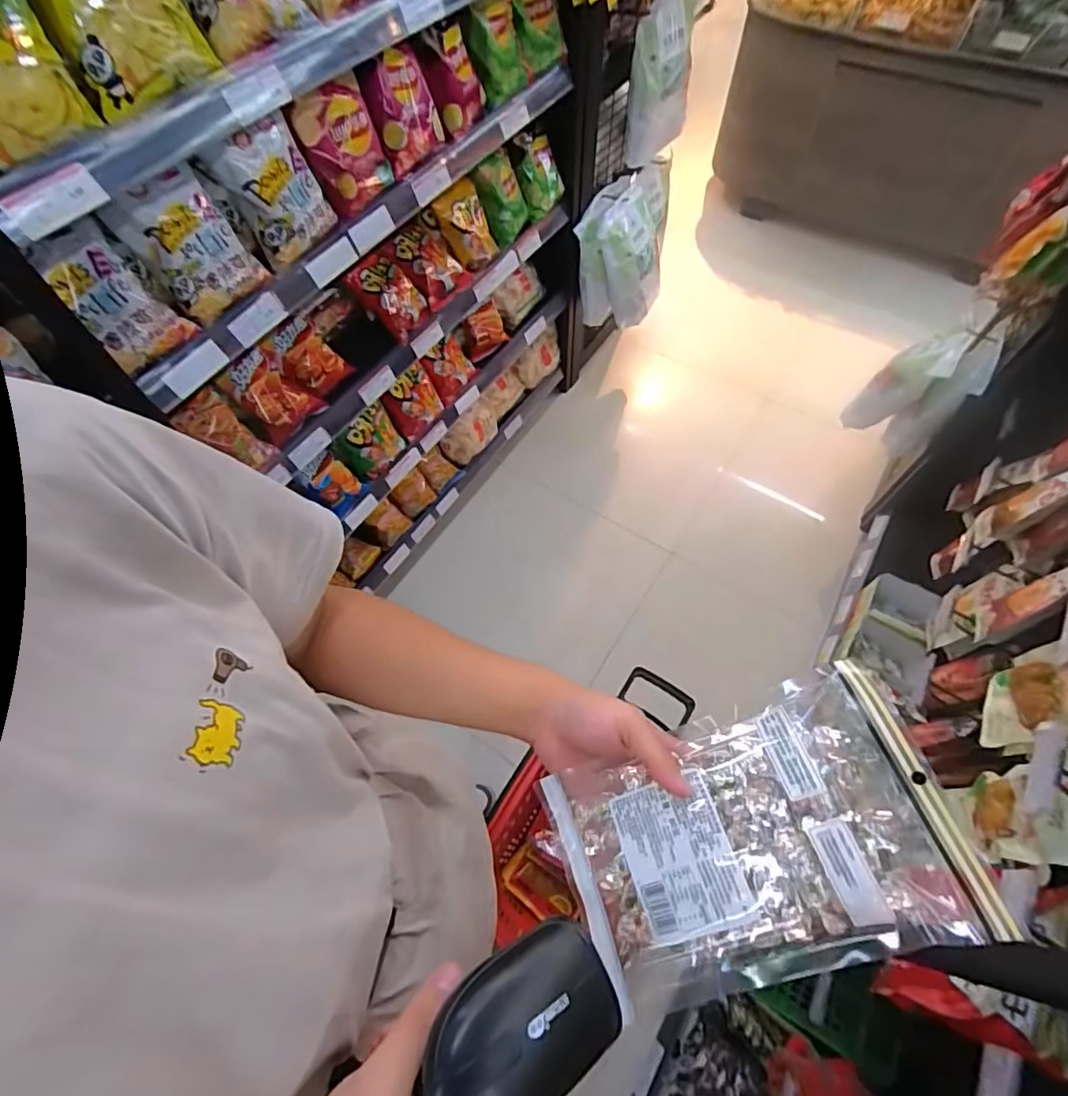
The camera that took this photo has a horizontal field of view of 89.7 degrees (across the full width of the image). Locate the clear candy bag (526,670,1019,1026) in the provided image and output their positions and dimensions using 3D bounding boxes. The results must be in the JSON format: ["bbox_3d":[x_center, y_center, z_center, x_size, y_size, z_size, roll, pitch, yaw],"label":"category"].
[{"bbox_3d":[0.128,0.192,0.347,0.238,0.022,0.146,-28,60,16],"label":"clear candy bag"}]

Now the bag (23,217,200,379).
[{"bbox_3d":[-0.617,-0.362,0.784,0.113,0.182,0.040,-45,32,-12],"label":"bag"}]

